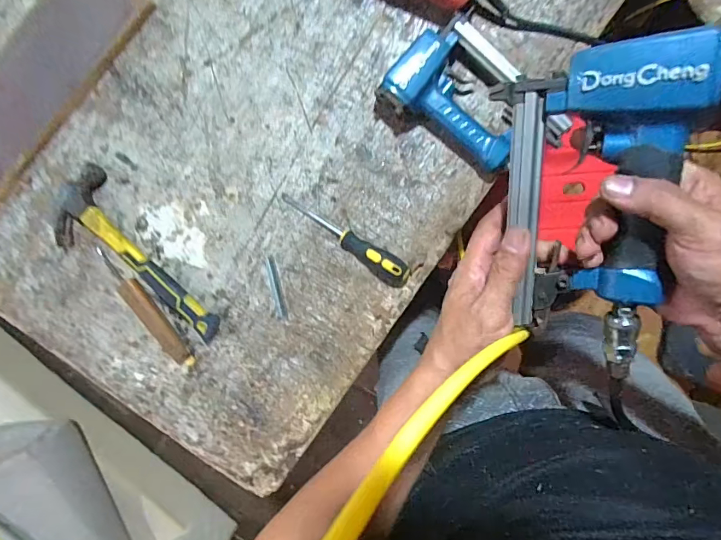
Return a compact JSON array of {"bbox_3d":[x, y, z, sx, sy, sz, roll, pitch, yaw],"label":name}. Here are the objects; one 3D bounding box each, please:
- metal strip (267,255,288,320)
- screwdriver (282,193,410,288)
[{"bbox_3d":[-0.114,0.025,0.577,0.014,0.004,0.088,-9,96,7],"label":"metal strip"},{"bbox_3d":[-0.017,-0.044,0.540,0.192,0.030,0.036,39,100,0],"label":"screwdriver"}]

